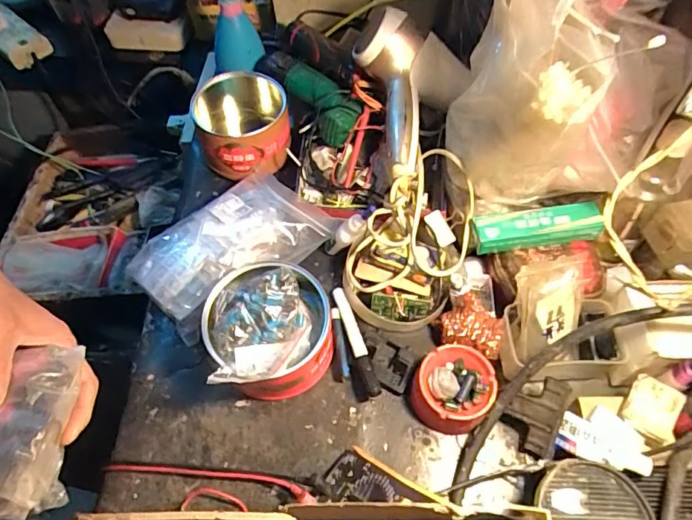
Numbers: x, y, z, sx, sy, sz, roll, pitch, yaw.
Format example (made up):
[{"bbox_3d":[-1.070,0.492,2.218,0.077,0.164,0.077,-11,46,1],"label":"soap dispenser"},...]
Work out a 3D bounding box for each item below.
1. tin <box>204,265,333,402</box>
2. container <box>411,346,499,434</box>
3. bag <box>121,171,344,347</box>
[{"bbox_3d":[-0.079,0.078,0.524,0.127,0.093,0.122,-1,59,2],"label":"tin"},{"bbox_3d":[0.113,0.135,0.516,0.079,0.044,0.080,-1,59,2],"label":"container"},{"bbox_3d":[-0.140,-0.016,0.599,0.148,0.050,0.223,40,68,23],"label":"bag"}]

